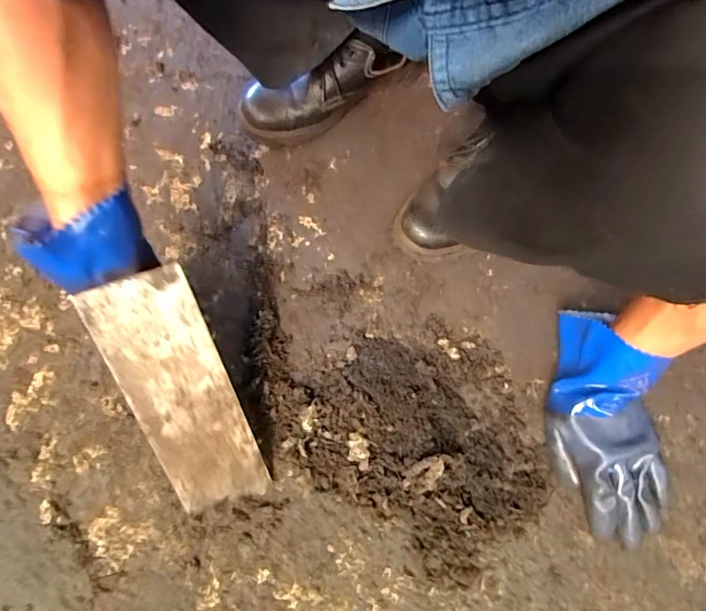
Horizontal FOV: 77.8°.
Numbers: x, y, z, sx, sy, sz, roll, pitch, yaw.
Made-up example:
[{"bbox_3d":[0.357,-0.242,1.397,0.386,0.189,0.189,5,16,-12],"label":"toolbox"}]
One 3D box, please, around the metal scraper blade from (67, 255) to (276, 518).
[{"bbox_3d":[-0.174,0.097,0.448,0.100,0.008,0.265,-16,111,-2],"label":"metal scraper blade"}]

